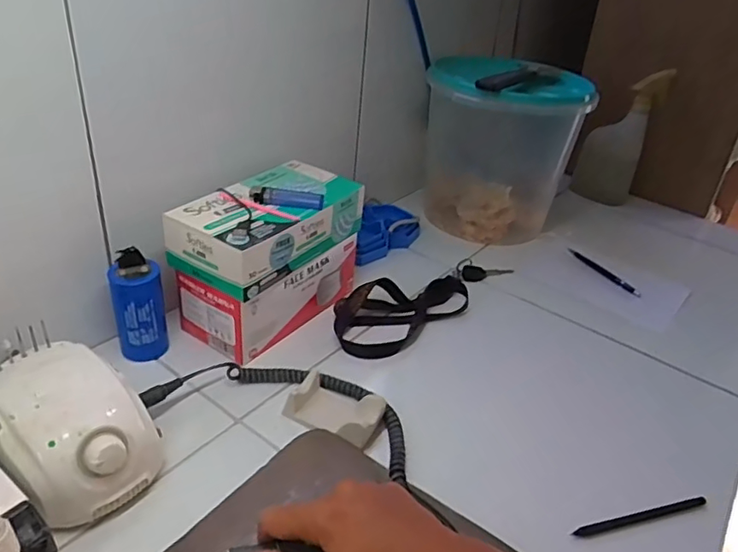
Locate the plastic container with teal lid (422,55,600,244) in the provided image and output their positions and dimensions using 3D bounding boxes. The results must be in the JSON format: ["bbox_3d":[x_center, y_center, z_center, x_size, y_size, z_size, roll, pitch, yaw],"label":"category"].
[{"bbox_3d":[0.195,-0.203,0.922,0.216,0.235,0.200,-8,34,-21],"label":"plastic container with teal lid"}]

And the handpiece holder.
[{"bbox_3d":[-0.030,0.125,0.562,0.090,0.027,0.053,17,33,18],"label":"handpiece holder"}]

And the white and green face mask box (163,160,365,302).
[{"bbox_3d":[-0.109,-0.061,0.649,0.110,0.066,0.210,26,37,25],"label":"white and green face mask box"}]

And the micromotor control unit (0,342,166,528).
[{"bbox_3d":[-0.245,0.126,0.476,0.139,0.077,0.103,25,37,29],"label":"micromotor control unit"}]

